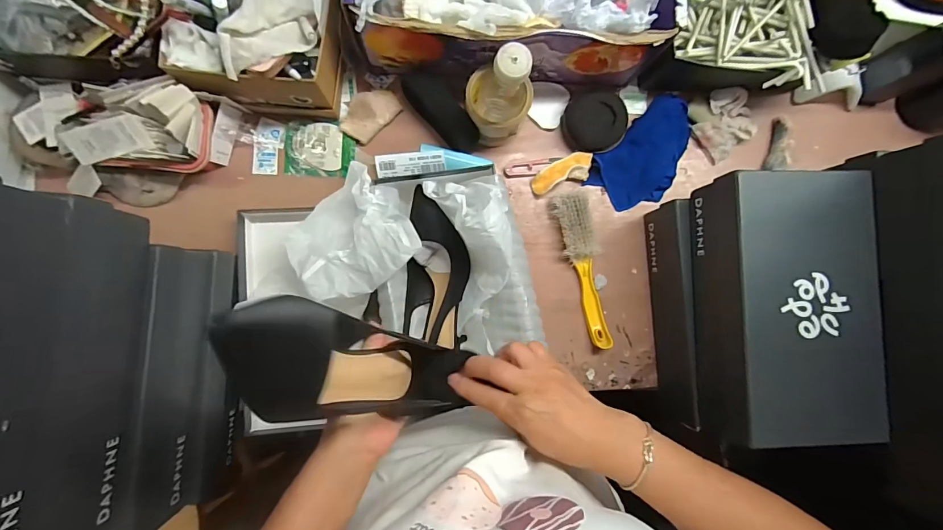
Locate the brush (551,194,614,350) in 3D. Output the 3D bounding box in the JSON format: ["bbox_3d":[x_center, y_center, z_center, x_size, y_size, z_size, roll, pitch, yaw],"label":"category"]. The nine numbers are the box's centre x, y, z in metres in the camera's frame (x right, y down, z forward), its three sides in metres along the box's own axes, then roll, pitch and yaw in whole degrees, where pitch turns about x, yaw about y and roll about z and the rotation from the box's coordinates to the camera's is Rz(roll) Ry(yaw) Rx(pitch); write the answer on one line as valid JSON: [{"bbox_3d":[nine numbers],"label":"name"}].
[{"bbox_3d":[0.170,0.004,0.611,0.051,0.034,0.225,-14,89,-5],"label":"brush"}]

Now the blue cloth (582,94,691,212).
[{"bbox_3d":[0.266,-0.171,0.629,0.116,0.035,0.183,35,86,-2],"label":"blue cloth"}]

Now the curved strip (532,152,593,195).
[{"bbox_3d":[0.135,-0.134,0.607,0.094,0.023,0.041,-25,90,-5],"label":"curved strip"}]

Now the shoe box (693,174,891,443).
[{"bbox_3d":[0.364,0.048,0.485,0.155,0.100,0.298,1,88,-4],"label":"shoe box"}]

